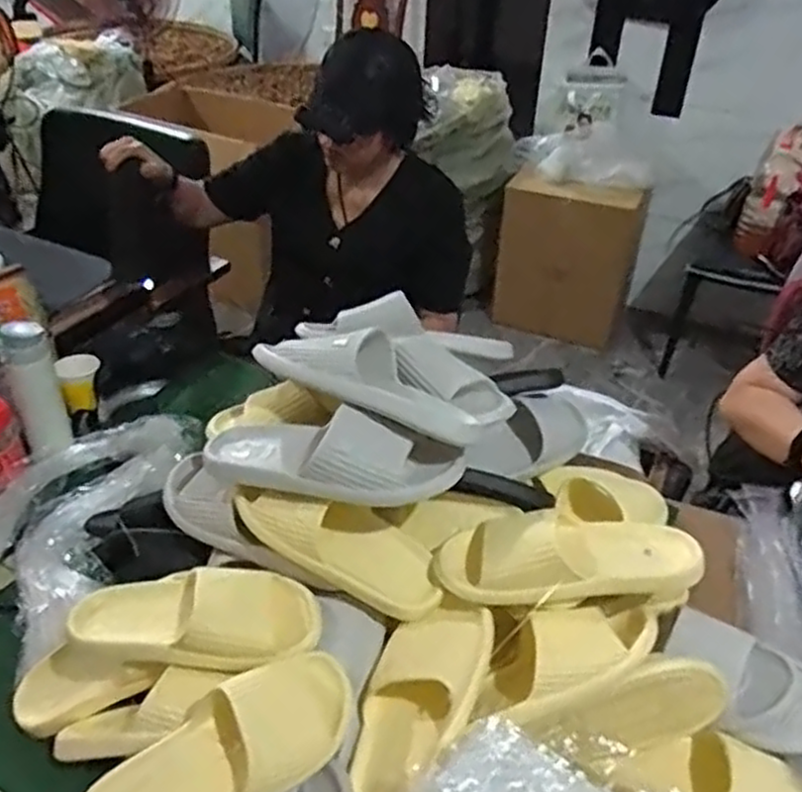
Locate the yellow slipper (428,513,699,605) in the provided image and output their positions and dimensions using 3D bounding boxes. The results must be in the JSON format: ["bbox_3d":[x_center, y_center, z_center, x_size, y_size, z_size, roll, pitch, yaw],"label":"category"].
[{"bbox_3d":[0.169,0.165,0.761,0.260,0.070,0.106,3,37,1],"label":"yellow slipper"}]

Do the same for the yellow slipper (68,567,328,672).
[{"bbox_3d":[-0.206,0.217,0.756,0.245,0.057,0.105,4,37,3],"label":"yellow slipper"}]

